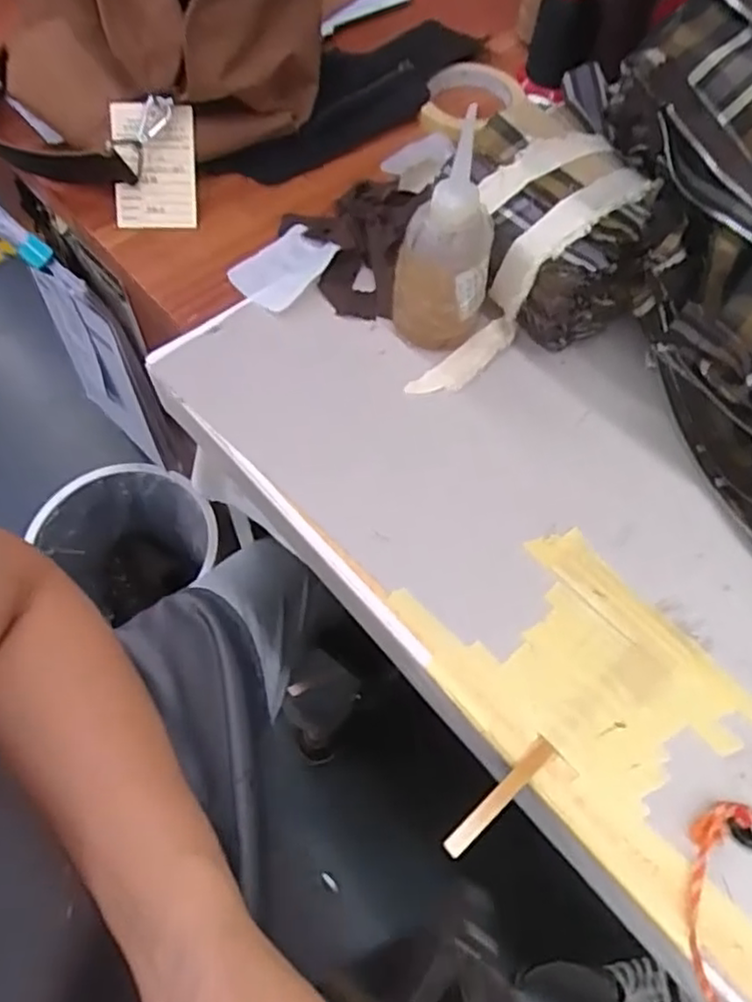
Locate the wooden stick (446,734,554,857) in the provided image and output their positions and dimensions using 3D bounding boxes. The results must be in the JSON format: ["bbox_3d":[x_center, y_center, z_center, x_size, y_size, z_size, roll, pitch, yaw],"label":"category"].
[{"bbox_3d":[0.067,0.160,0.377,0.079,0.008,0.011,-39,68,-19],"label":"wooden stick"}]

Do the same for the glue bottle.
[{"bbox_3d":[0.048,-0.171,0.485,0.062,0.137,0.060,40,68,19],"label":"glue bottle"}]

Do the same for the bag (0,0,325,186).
[{"bbox_3d":[-0.197,-0.411,0.578,0.285,0.145,0.251,-24,64,-13],"label":"bag"}]

